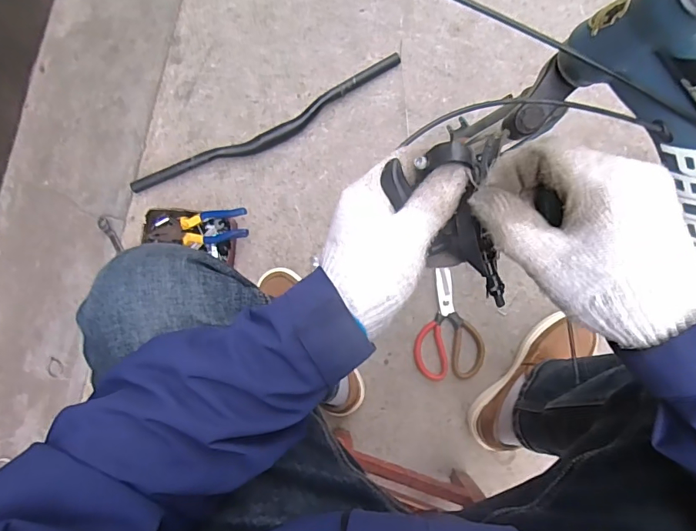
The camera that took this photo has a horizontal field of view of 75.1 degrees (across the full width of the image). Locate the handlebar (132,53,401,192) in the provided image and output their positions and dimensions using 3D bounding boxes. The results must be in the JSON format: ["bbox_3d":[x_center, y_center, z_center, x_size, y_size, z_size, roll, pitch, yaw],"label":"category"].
[{"bbox_3d":[-0.145,-0.254,0.842,0.549,0.031,0.057,-26,83,0],"label":"handlebar"}]

